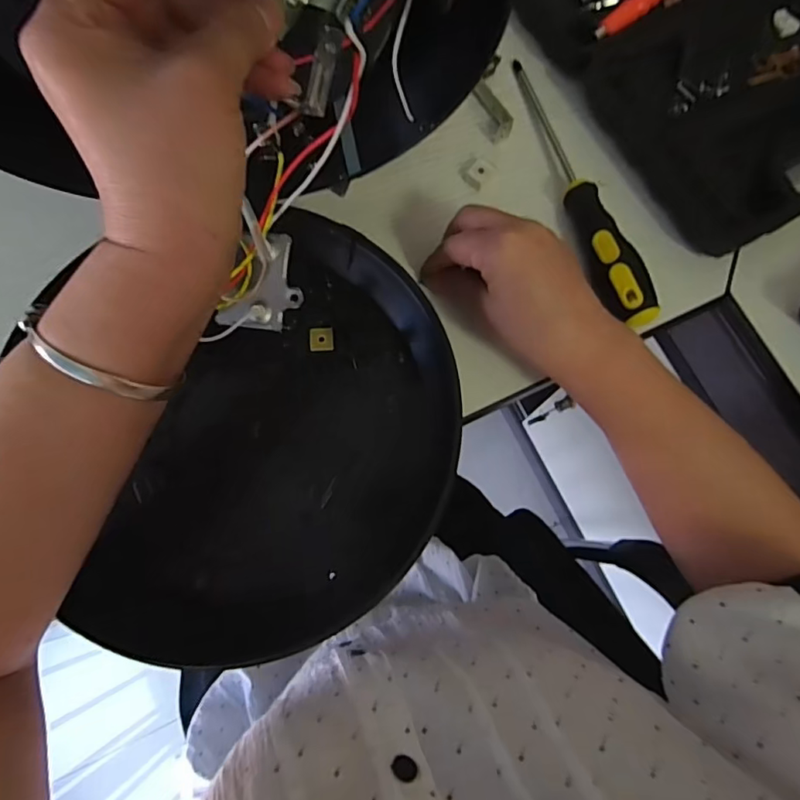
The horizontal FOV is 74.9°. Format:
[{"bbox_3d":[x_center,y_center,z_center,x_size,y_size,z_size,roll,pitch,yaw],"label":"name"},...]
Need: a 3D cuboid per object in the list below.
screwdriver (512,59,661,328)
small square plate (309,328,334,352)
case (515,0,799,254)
[{"bbox_3d":[0.121,-0.149,0.352,0.028,0.030,0.217,-15,77,-5],"label":"screwdriver"},{"bbox_3d":[-0.049,-0.039,0.329,0.015,0.004,0.015,-3,76,-2],"label":"small square plate"},{"bbox_3d":[0.215,-0.286,0.387,0.208,0.030,0.338,-29,79,-7],"label":"case"}]

